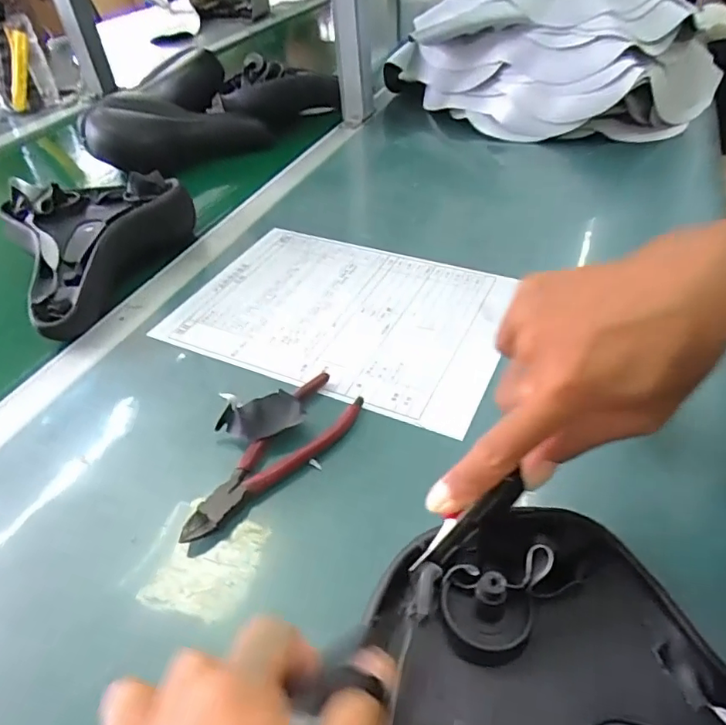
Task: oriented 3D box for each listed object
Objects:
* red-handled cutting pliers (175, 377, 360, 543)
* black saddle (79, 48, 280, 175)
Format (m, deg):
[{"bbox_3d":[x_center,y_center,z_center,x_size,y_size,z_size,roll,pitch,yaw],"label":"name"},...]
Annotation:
[{"bbox_3d":[-0.056,0.064,0.366,0.048,0.013,0.153,19,47,25],"label":"red-handled cutting pliers"},{"bbox_3d":[-0.282,-0.362,0.796,0.235,0.104,0.166,-32,48,-27],"label":"black saddle"}]

